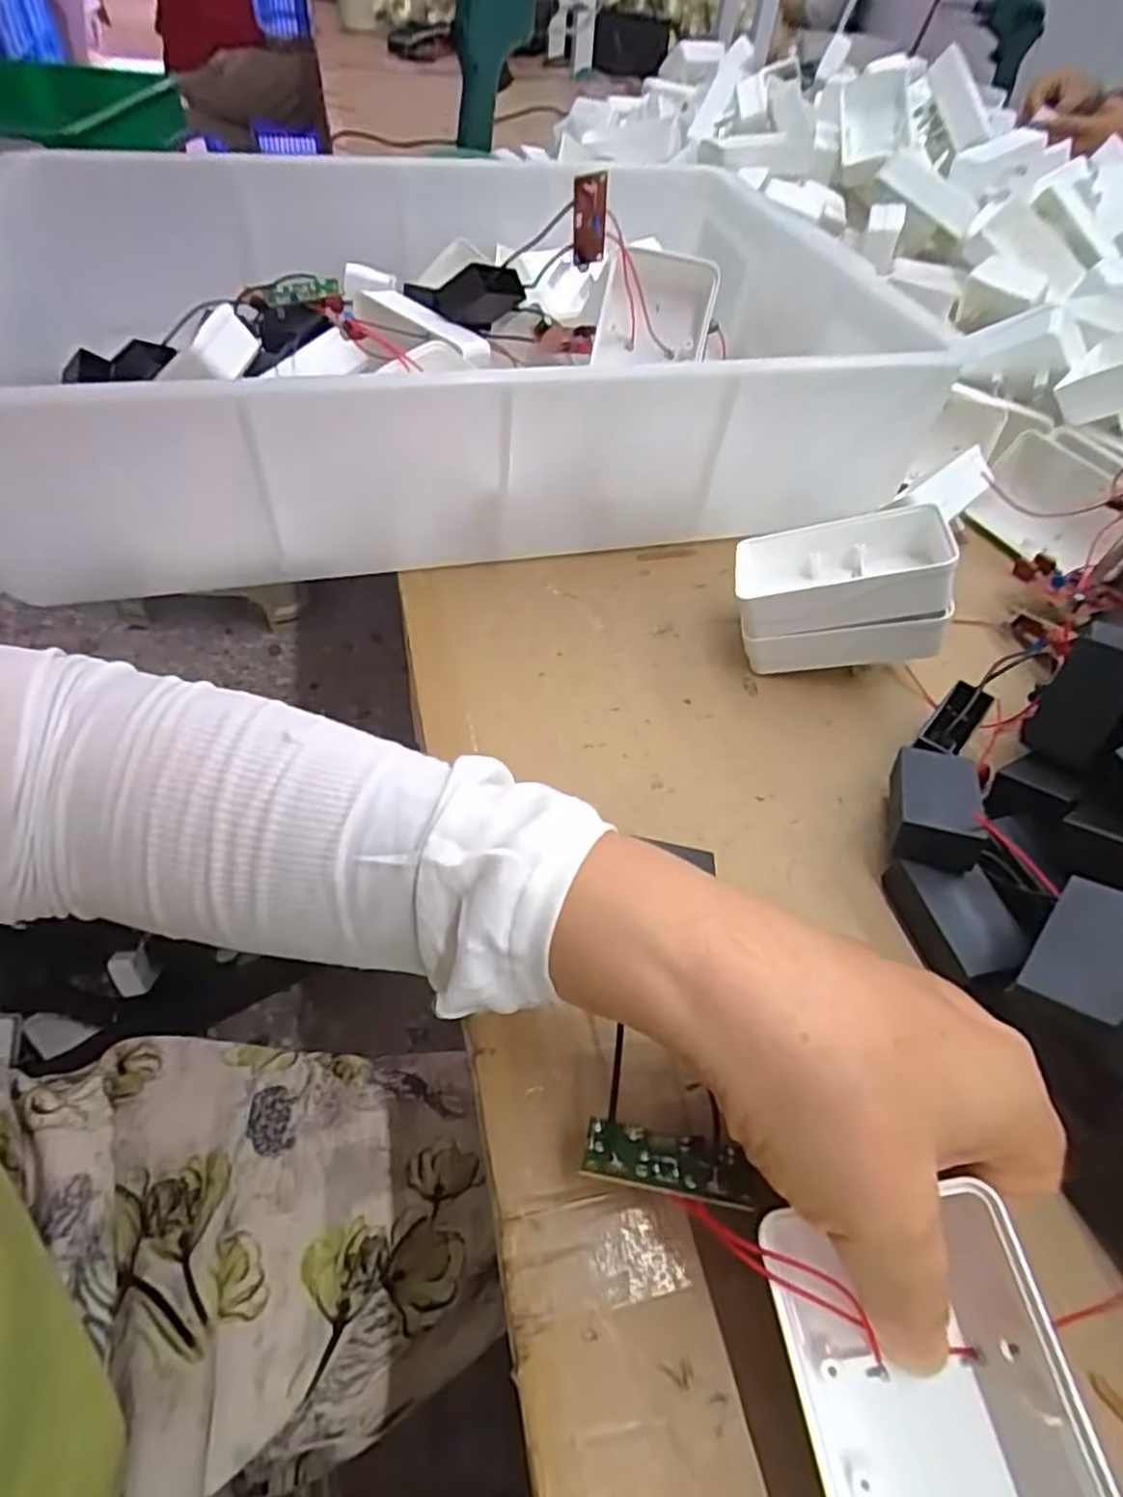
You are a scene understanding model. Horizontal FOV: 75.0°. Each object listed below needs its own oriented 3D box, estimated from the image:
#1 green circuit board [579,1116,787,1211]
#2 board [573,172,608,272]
[{"bbox_3d":[0.030,0.109,0.193,0.047,0.004,0.016,7,31,11],"label":"green circuit board"},{"bbox_3d":[0.013,-0.254,0.357,0.015,0.051,0.008,6,76,0],"label":"board"}]

